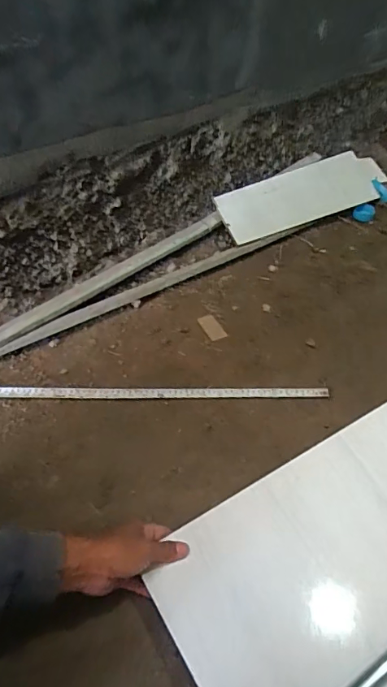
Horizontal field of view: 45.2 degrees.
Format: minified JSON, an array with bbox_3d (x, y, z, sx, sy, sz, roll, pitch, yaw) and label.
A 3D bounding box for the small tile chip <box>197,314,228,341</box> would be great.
[{"bbox_3d":[0.038,-0.033,0.956,0.037,0.004,0.070,-19,51,-21],"label":"small tile chip"}]

